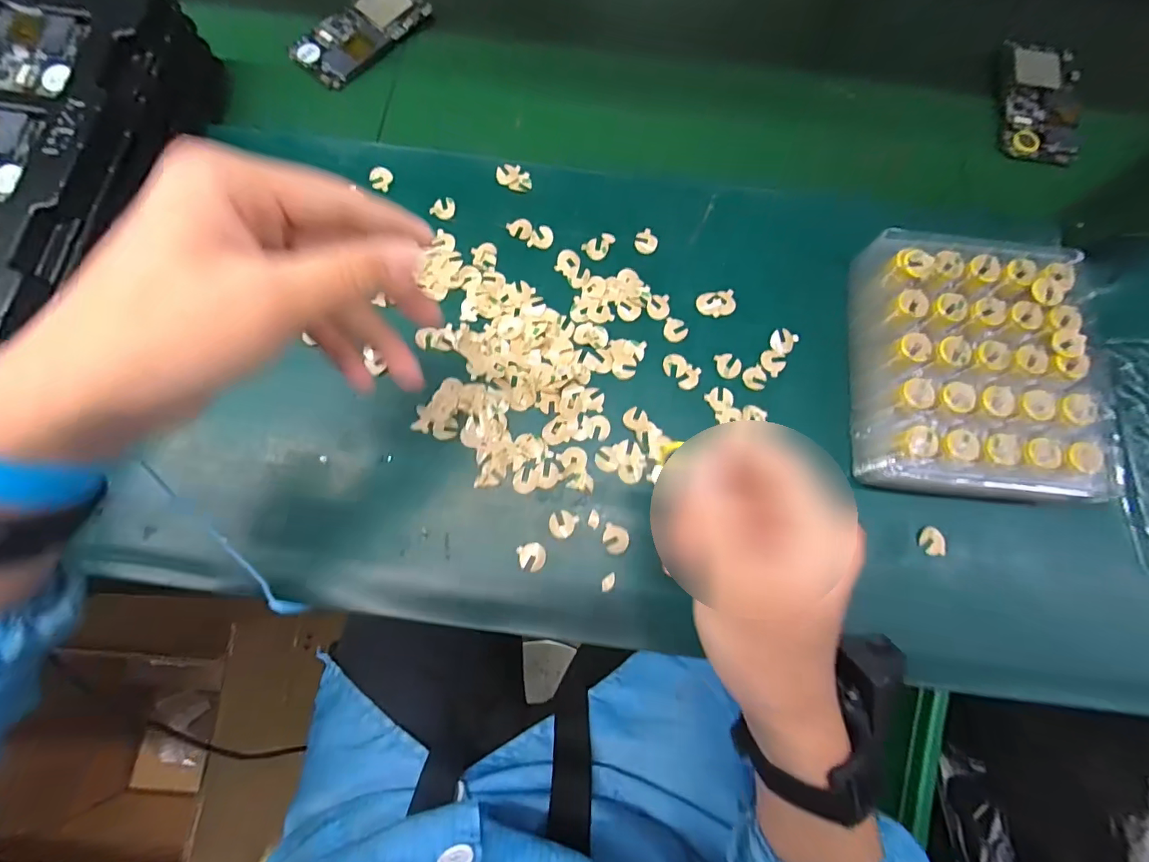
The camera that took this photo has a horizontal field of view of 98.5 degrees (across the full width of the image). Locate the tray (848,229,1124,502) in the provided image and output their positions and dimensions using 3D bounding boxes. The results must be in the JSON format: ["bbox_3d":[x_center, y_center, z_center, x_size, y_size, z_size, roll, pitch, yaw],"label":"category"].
[{"bbox_3d":[0.278,-0.045,0.350,0.150,0.058,0.182,4,74,0],"label":"tray"}]

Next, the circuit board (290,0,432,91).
[{"bbox_3d":[-0.184,-0.347,0.428,0.056,0.007,0.117,41,78,10],"label":"circuit board"}]

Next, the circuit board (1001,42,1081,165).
[{"bbox_3d":[0.387,-0.273,0.412,0.056,0.017,0.105,5,82,13],"label":"circuit board"}]

